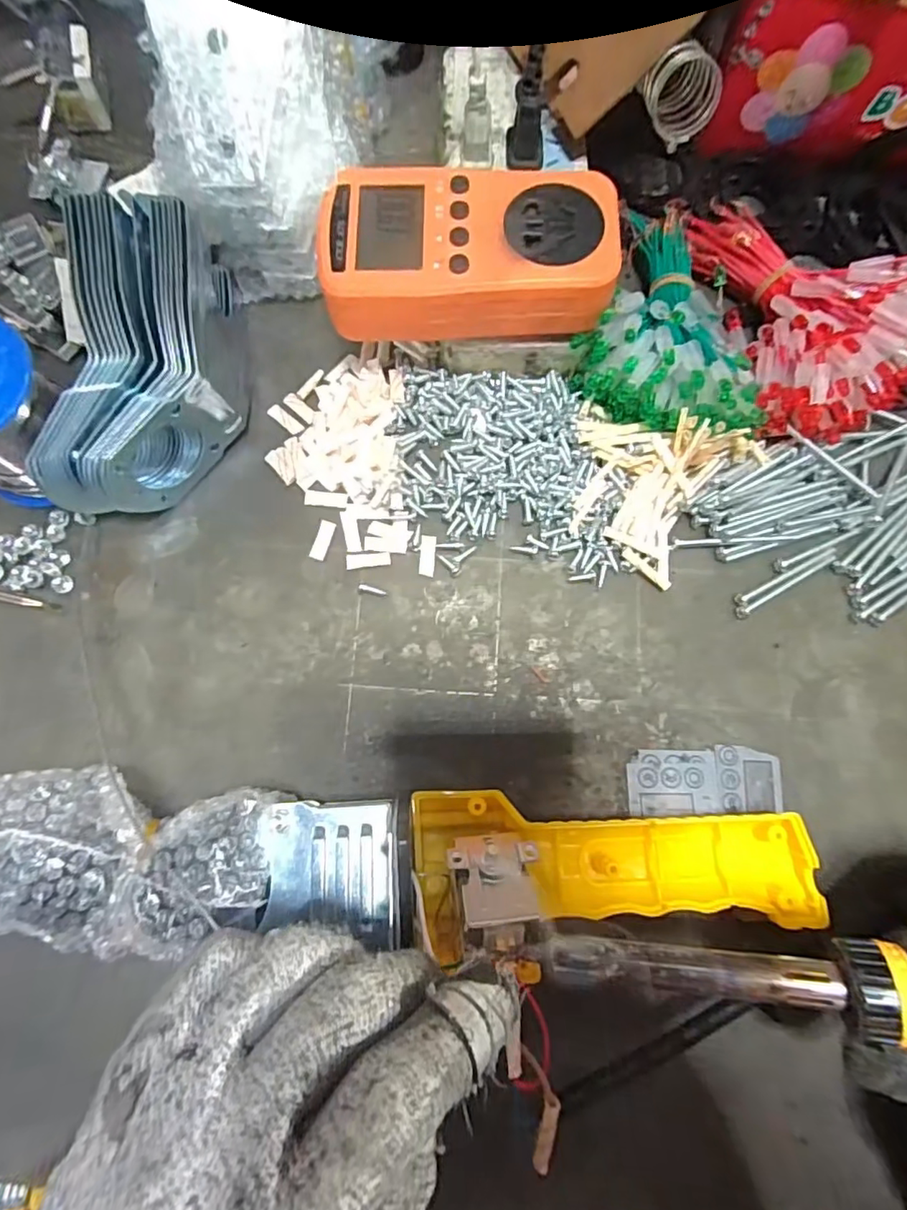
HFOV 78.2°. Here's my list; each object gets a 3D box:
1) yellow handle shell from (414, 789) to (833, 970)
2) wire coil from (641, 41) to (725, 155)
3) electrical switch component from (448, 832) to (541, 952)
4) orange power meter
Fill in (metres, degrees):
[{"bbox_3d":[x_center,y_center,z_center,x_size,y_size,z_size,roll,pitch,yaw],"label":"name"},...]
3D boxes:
[{"bbox_3d":[0.066,0.110,0.234,0.162,0.024,0.060,0,79,-1],"label":"yellow handle shell"},{"bbox_3d":[0.105,-0.235,0.256,0.034,0.029,0.019,49,41,-22],"label":"wire coil"},{"bbox_3d":[0.015,0.105,0.211,0.032,0.016,0.042,3,34,-3],"label":"electrical switch component"},{"bbox_3d":[0.006,-0.158,0.251,0.125,0.034,0.063,-3,79,-1],"label":"orange power meter"}]

